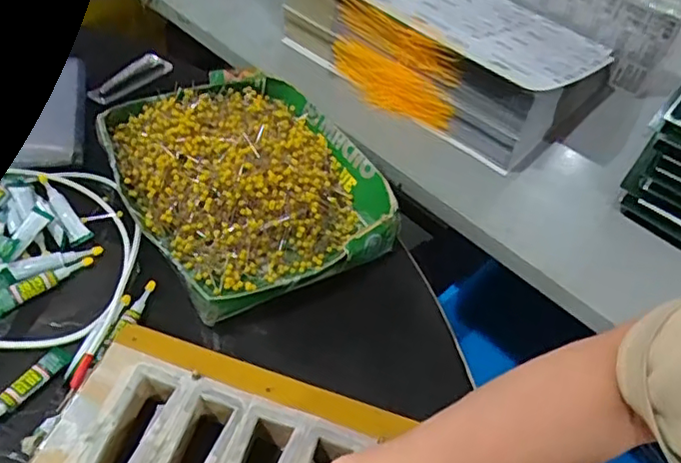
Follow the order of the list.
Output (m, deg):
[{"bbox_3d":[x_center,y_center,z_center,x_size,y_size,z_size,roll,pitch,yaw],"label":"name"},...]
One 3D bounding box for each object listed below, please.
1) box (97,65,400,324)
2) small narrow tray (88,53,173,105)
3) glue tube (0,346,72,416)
[{"bbox_3d":[-0.090,-0.052,0.584,0.223,0.055,0.282,-19,54,-26],"label":"box"},{"bbox_3d":[-0.237,-0.176,0.693,0.032,0.016,0.102,31,50,17],"label":"small narrow tray"},{"bbox_3d":[-0.226,0.113,0.421,0.020,0.012,0.084,27,48,13],"label":"glue tube"}]

